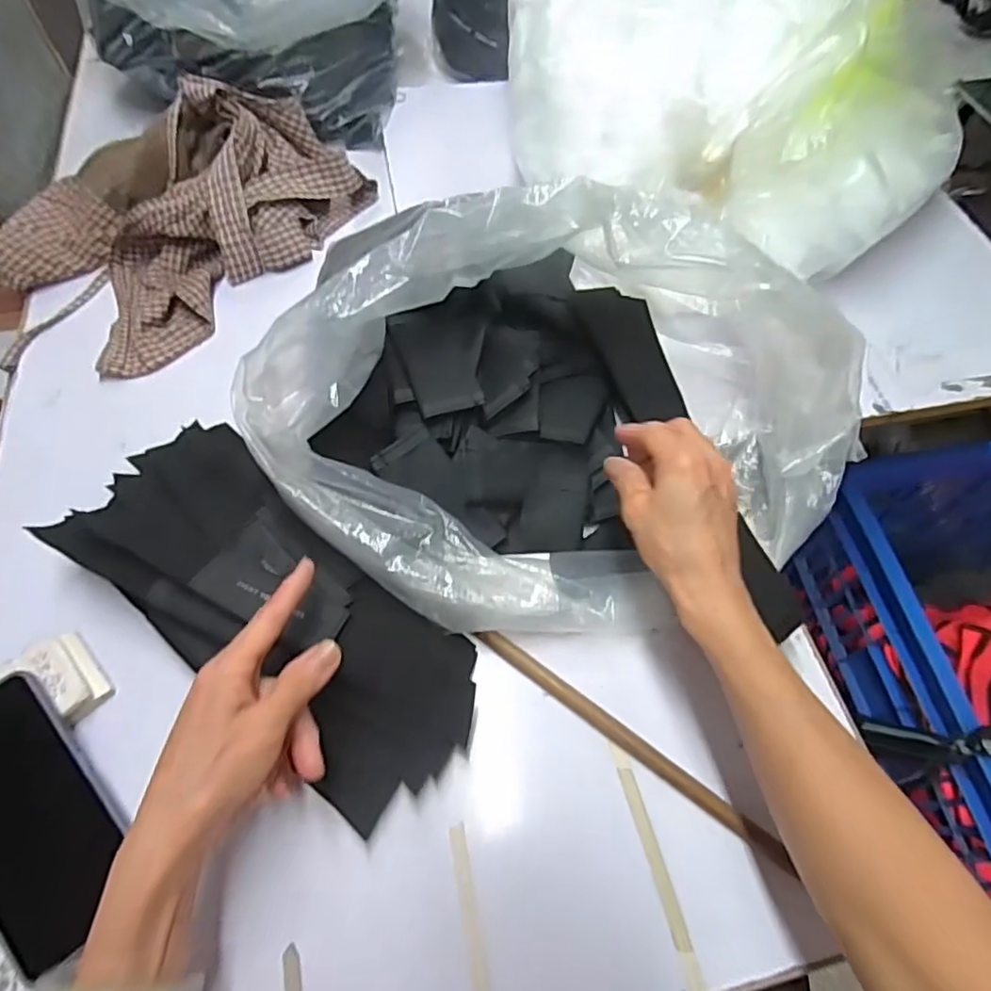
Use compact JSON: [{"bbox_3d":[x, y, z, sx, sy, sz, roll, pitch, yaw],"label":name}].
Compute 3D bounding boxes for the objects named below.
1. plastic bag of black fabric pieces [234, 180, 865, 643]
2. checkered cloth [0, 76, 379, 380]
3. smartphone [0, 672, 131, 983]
[{"bbox_3d":[0.063,-0.069,0.432,0.390,0.179,0.298,-33,65,-18],"label":"plastic bag of black fabric pieces"},{"bbox_3d":[-0.339,-0.299,0.629,0.231,0.102,0.372,33,65,18],"label":"checkered cloth"},{"bbox_3d":[-0.291,0.196,0.375,0.082,0.011,0.161,-36,79,-16],"label":"smartphone"}]

